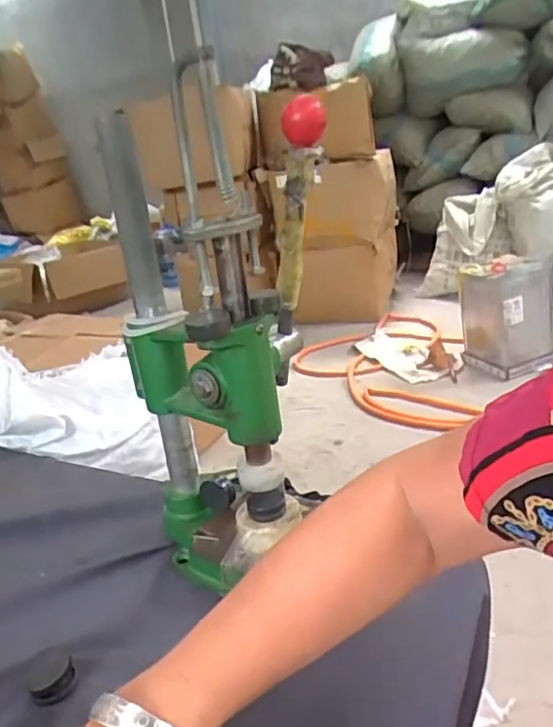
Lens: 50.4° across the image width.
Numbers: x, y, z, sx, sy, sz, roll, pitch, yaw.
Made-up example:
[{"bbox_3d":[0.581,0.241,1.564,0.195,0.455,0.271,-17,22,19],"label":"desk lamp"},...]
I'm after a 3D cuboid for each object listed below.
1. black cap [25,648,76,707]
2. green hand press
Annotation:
[{"bbox_3d":[-0.163,0.224,0.424,0.032,0.016,0.037,-15,23,-23],"label":"black cap"},{"bbox_3d":[-0.034,-0.007,0.498,0.163,0.362,0.140,-12,22,-16],"label":"green hand press"}]

